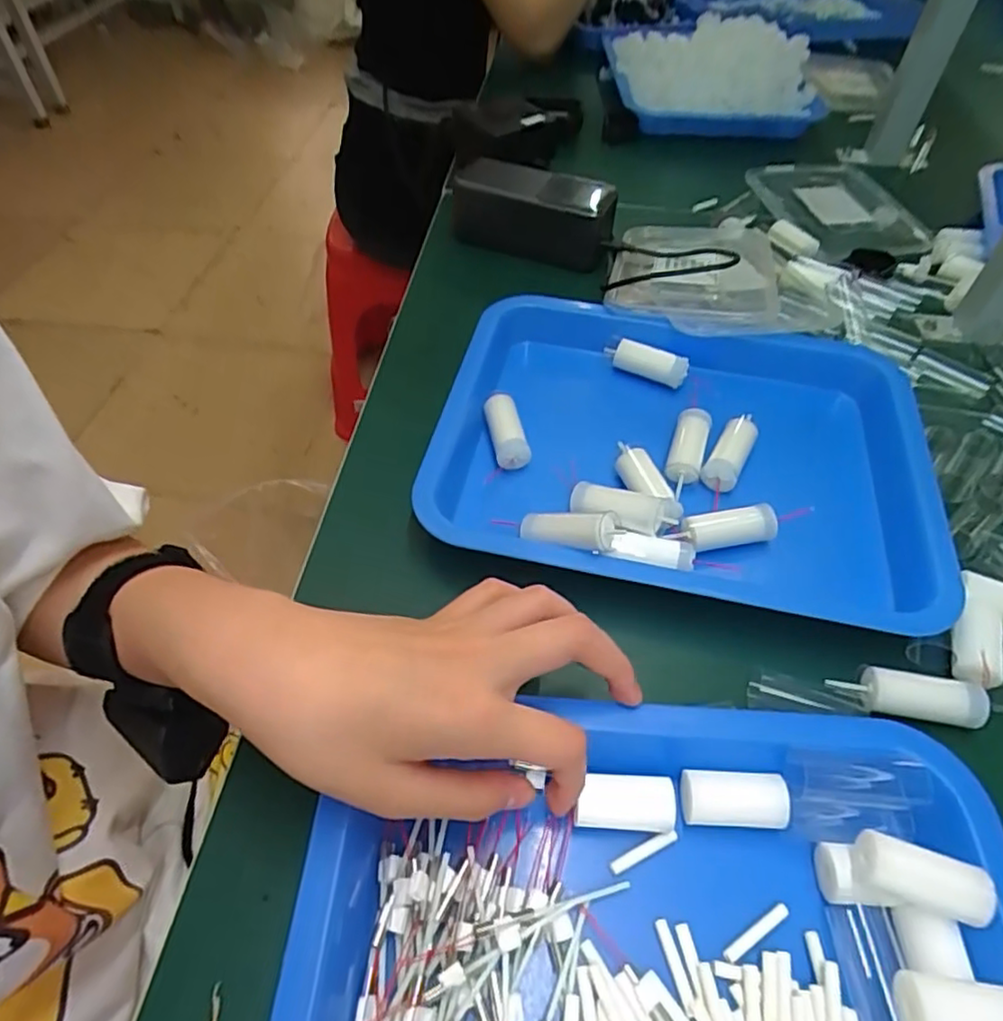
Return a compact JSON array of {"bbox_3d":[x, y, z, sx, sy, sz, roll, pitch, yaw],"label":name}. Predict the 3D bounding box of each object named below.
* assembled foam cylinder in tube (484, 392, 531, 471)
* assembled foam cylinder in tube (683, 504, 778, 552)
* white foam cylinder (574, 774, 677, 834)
[{"bbox_3d":[0.001,-0.049,0.392,0.018,0.023,0.048,-15,67,-13],"label":"assembled foam cylinder in tube"},{"bbox_3d":[0.125,0.010,0.354,0.050,0.022,0.017,-9,52,-9],"label":"assembled foam cylinder in tube"},{"bbox_3d":[0.051,0.122,0.267,0.041,0.015,0.020,3,51,1],"label":"white foam cylinder"}]

